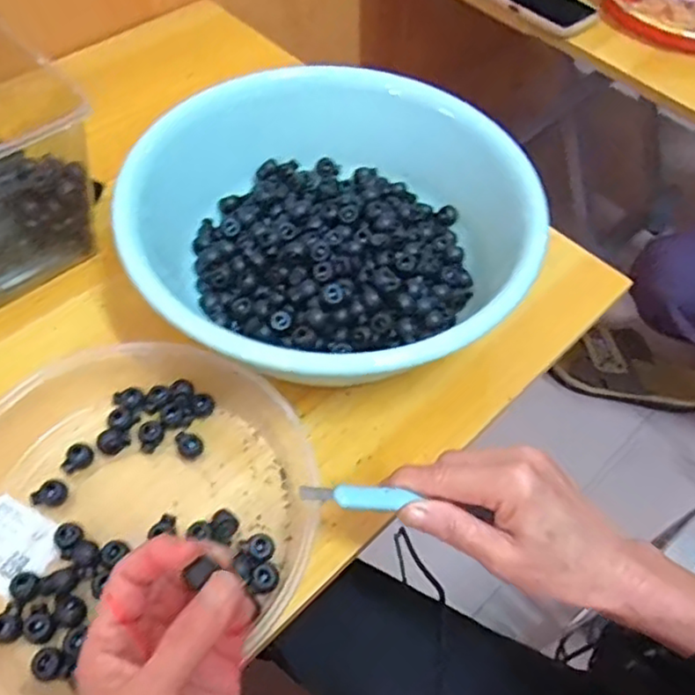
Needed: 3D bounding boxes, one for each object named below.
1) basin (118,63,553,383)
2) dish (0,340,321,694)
[{"bbox_3d":[-0.008,-0.082,0.497,0.265,0.086,0.279,2,57,-3],"label":"basin"},{"bbox_3d":[-0.139,0.097,0.422,0.230,0.035,0.205,-12,58,-12],"label":"dish"}]

